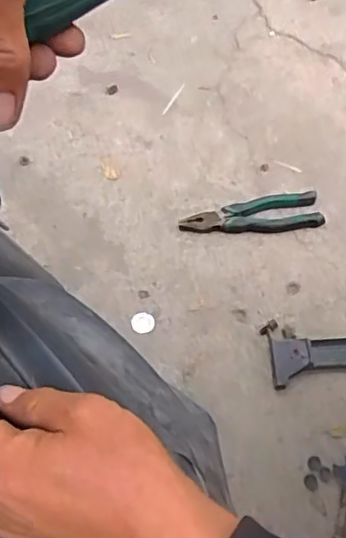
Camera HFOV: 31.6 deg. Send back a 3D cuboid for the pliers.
[{"bbox_3d":[0.110,-0.078,0.868,0.196,0.015,0.056,-4,60,-1],"label":"pliers"}]

